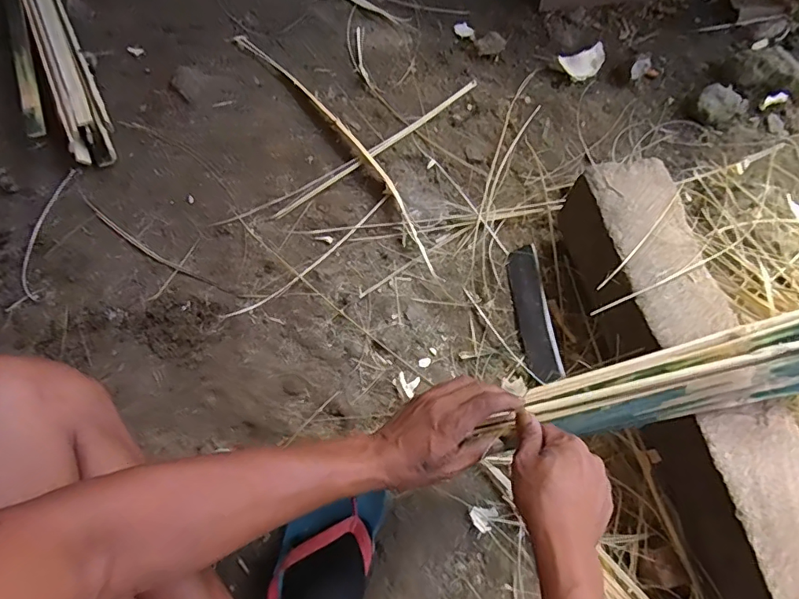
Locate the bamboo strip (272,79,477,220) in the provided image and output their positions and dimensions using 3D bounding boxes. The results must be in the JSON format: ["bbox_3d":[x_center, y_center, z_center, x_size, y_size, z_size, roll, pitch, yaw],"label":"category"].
[{"bbox_3d":[-0.028,-0.234,0.762,0.390,0.004,0.016,-38,75,-13],"label":"bamboo strip"}]

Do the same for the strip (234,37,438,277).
[{"bbox_3d":[-0.096,-0.249,0.757,0.044,0.020,0.521,-36,74,-12],"label":"strip"}]

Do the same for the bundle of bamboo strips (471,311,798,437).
[{"bbox_3d":[0.417,0.056,0.506,0.629,0.057,0.093,-14,71,3],"label":"bundle of bamboo strips"}]

